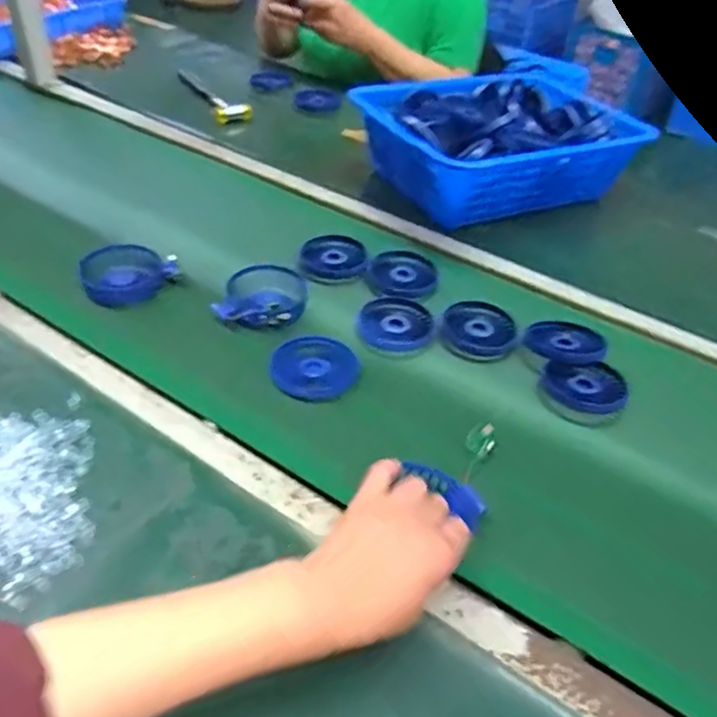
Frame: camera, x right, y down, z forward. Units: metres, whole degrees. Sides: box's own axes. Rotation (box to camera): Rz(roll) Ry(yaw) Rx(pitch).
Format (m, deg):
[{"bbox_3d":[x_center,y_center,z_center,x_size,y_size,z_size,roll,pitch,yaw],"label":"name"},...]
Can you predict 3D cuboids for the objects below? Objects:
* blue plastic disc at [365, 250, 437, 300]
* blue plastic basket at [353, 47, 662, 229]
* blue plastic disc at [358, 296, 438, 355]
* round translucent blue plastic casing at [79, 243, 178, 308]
[{"bbox_3d":[0.055,-0.106,0.807,0.085,0.009,0.094,5,41,-1],"label":"blue plastic disc"},{"bbox_3d":[0.189,-0.311,0.968,0.361,0.125,0.269,-13,44,-21],"label":"blue plastic basket"},{"bbox_3d":[0.043,-0.041,0.741,0.084,0.012,0.091,5,41,-1],"label":"blue plastic disc"},{"bbox_3d":[-0.265,-0.092,0.746,0.104,0.038,0.091,-11,44,-19],"label":"round translucent blue plastic casing"}]

